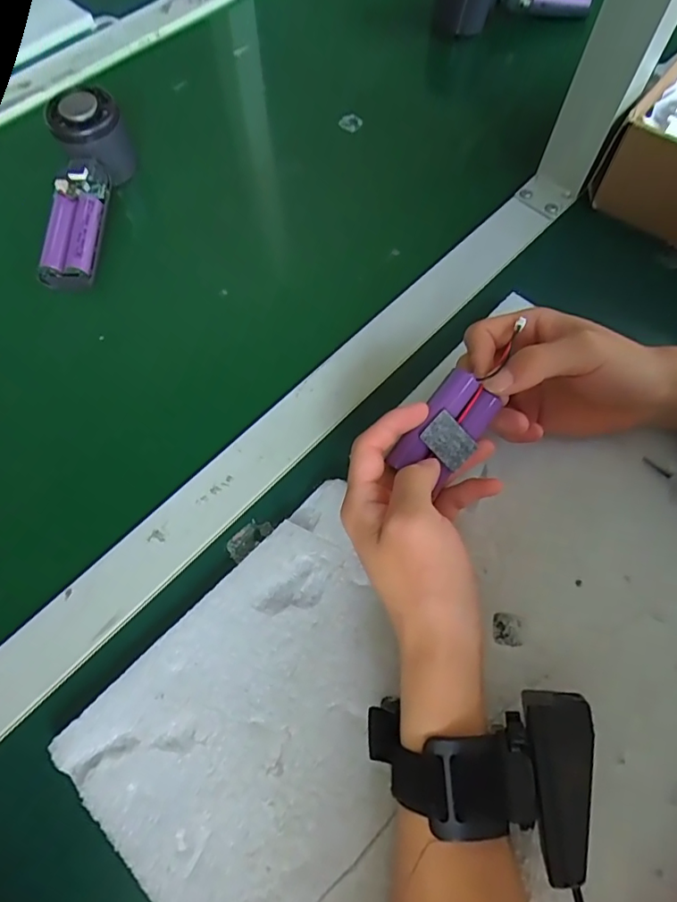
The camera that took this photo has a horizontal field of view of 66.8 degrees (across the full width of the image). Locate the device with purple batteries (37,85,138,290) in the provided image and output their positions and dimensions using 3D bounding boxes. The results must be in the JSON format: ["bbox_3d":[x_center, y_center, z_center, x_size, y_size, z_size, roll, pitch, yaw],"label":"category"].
[{"bbox_3d":[-0.204,-0.205,0.399,0.047,0.054,0.152,3,66,1],"label":"device with purple batteries"}]

